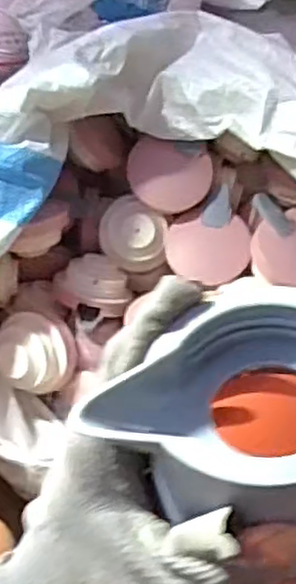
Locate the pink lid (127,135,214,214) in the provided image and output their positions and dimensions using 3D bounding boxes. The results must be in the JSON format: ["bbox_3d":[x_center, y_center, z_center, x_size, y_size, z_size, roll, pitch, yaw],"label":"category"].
[{"bbox_3d":[0.023,-0.119,0.713,0.085,0.012,0.073,8,87,-8],"label":"pink lid"}]

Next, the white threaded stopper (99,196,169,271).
[{"bbox_3d":[-0.015,-0.061,0.736,0.074,0.073,0.040,16,13,15],"label":"white threaded stopper"}]

